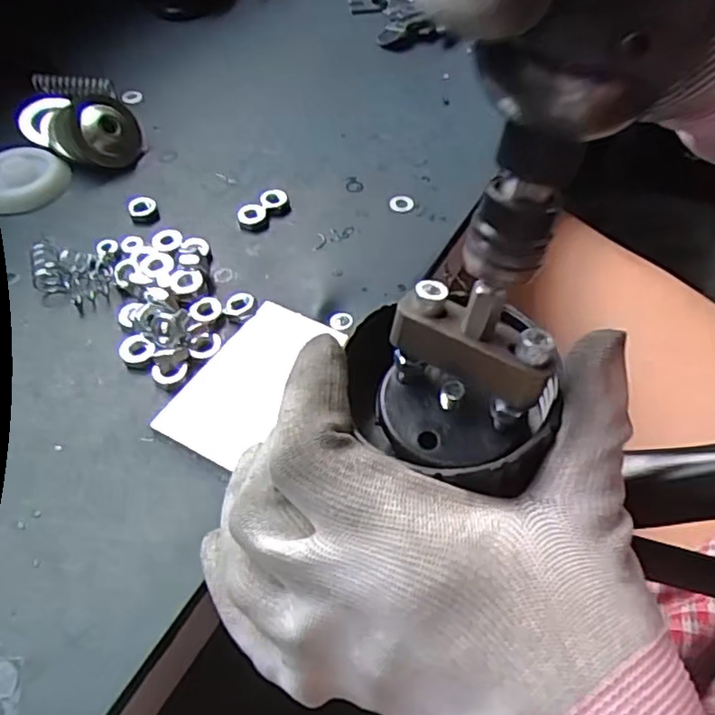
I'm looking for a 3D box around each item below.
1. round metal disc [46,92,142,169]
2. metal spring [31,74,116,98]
[{"bbox_3d":[-0.144,-0.124,0.352,0.045,0.029,0.045,-1,52,1],"label":"round metal disc"},{"bbox_3d":[-0.173,-0.163,0.391,0.052,0.013,0.009,8,52,8],"label":"metal spring"}]

